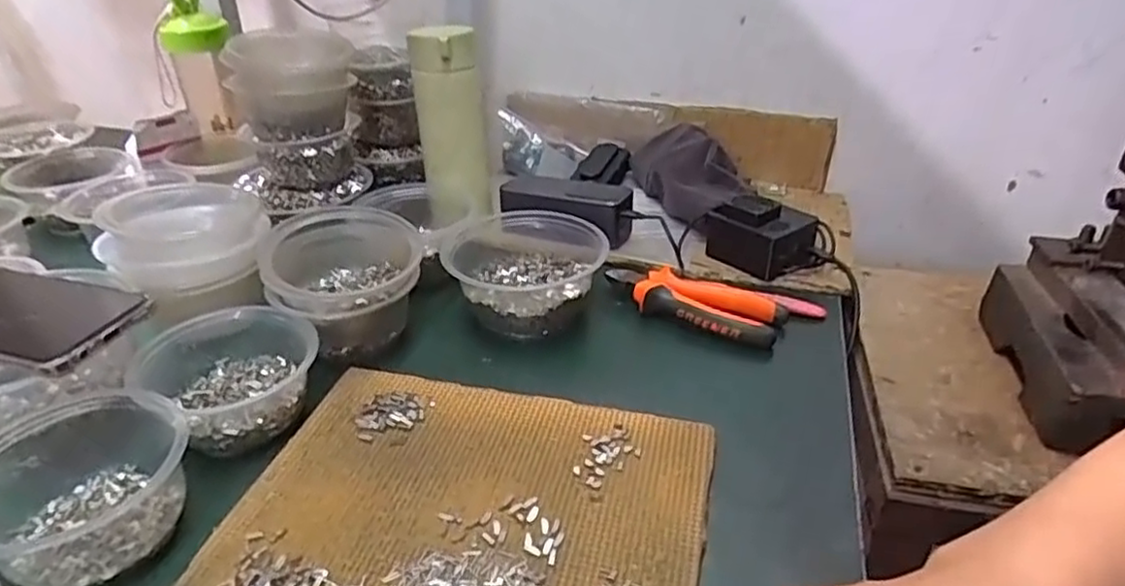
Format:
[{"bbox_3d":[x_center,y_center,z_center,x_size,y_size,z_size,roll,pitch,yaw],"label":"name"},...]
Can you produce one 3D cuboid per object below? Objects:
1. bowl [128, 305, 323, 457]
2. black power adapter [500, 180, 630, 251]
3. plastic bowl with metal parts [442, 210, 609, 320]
[{"bbox_3d":[-0.233,0.052,0.471,0.120,0.044,0.102,22,38,29],"label":"bowl"},{"bbox_3d":[0.001,-0.082,0.685,0.136,0.046,0.048,8,33,10],"label":"black power adapter"},{"bbox_3d":[-0.036,-0.023,0.615,0.144,0.075,0.159,2,32,0],"label":"plastic bowl with metal parts"}]

